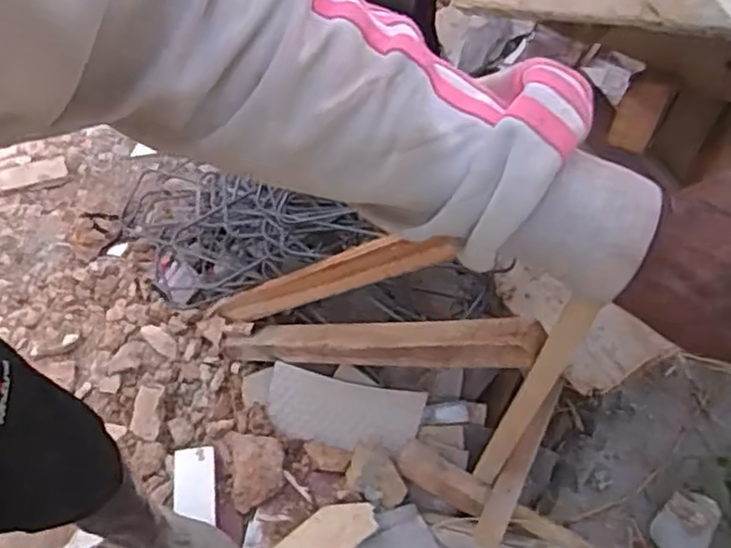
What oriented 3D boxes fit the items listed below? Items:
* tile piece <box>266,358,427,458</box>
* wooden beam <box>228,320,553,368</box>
[{"bbox_3d":[-0.046,0.260,1.282,0.296,0.022,0.129,10,87,15],"label":"tile piece"},{"bbox_3d":[-0.011,0.120,1.173,0.695,0.056,0.081,-6,38,45],"label":"wooden beam"}]

